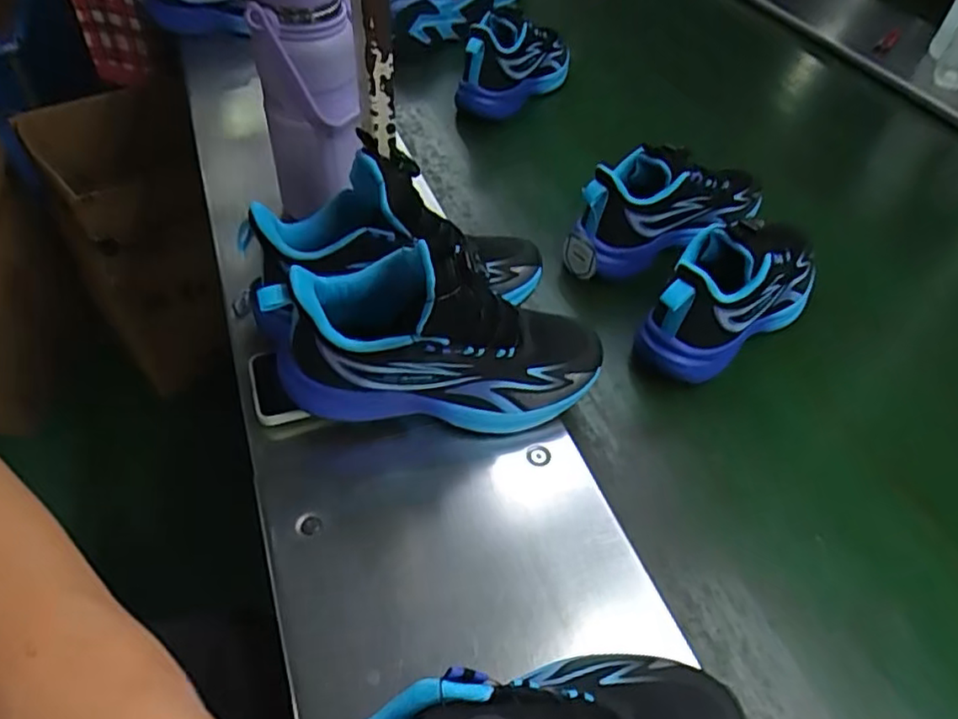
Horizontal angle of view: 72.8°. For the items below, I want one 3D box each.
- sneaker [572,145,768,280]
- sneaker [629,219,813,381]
[{"bbox_3d":[0.206,-0.169,0.678,0.234,0.104,0.077,-19,53,-20],"label":"sneaker"},{"bbox_3d":[0.237,-0.070,0.589,0.214,0.124,0.076,-29,56,-26],"label":"sneaker"}]

